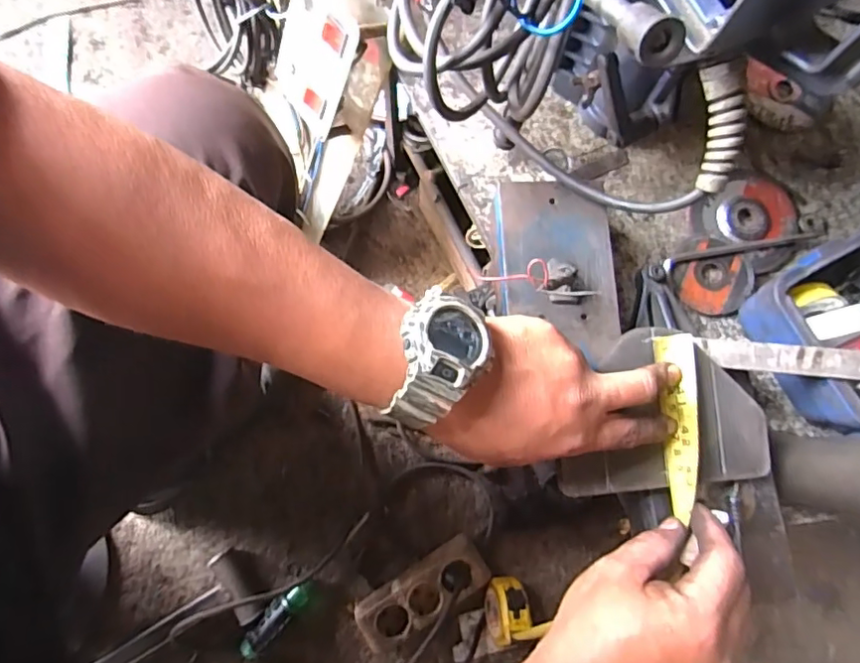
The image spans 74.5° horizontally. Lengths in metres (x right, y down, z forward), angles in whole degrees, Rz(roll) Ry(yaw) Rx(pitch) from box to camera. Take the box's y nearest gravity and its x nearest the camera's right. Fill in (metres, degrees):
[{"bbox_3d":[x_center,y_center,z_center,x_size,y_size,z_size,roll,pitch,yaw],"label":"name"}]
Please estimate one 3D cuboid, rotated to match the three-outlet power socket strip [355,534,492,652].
[{"bbox_3d":[-0.010,0.312,0.675,0.162,0.044,0.064,-31,81,-9],"label":"three-outlet power socket strip"}]

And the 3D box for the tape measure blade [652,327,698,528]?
[{"bbox_3d":[0.165,0.062,0.377,0.026,0.009,0.119,0,85,-2],"label":"tape measure blade"}]

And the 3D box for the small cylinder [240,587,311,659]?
[{"bbox_3d":[-0.184,0.339,0.671,0.029,0.026,0.093,44,79,6],"label":"small cylinder"}]

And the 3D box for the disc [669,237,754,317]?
[{"bbox_3d":[0.230,-0.045,0.460,0.061,0.010,0.064,1,78,-3],"label":"disc"}]

